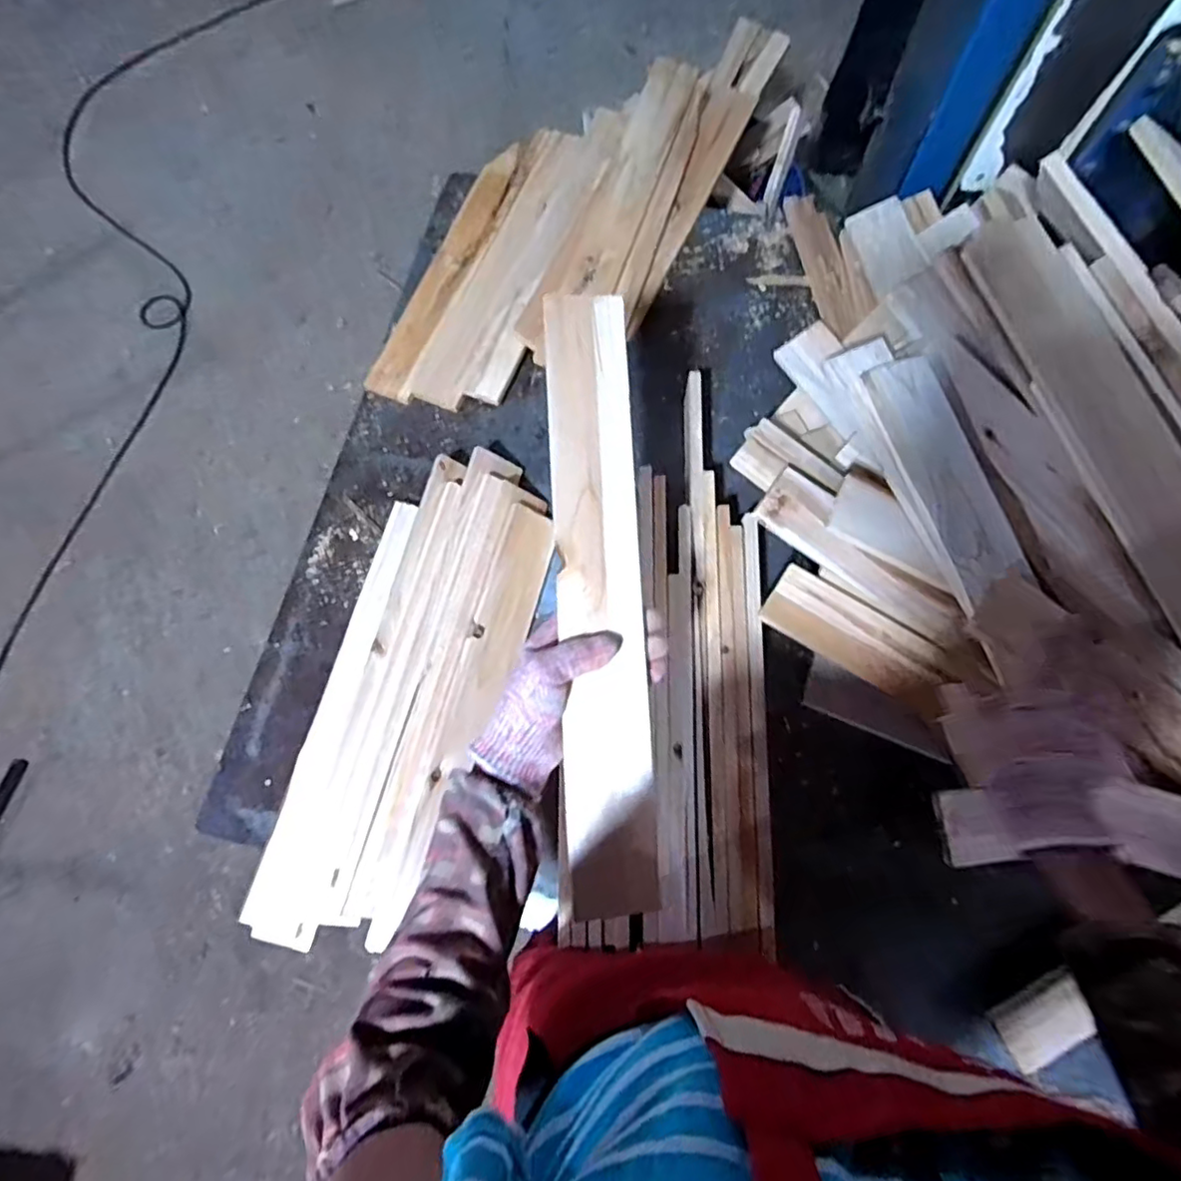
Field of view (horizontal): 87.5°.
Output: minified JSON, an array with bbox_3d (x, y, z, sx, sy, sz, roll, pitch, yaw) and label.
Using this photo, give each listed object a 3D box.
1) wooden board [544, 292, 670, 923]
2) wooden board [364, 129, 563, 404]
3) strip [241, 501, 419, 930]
[{"bbox_3d":[0.009,-0.001,0.494,0.071,0.018,0.490,-3,84,-1],"label":"wooden board"},{"bbox_3d":[-0.187,-0.496,0.907,0.080,0.021,0.499,22,77,8],"label":"wooden board"},{"bbox_3d":[-0.286,0.125,0.715,0.072,0.017,0.488,7,75,21],"label":"strip"}]

